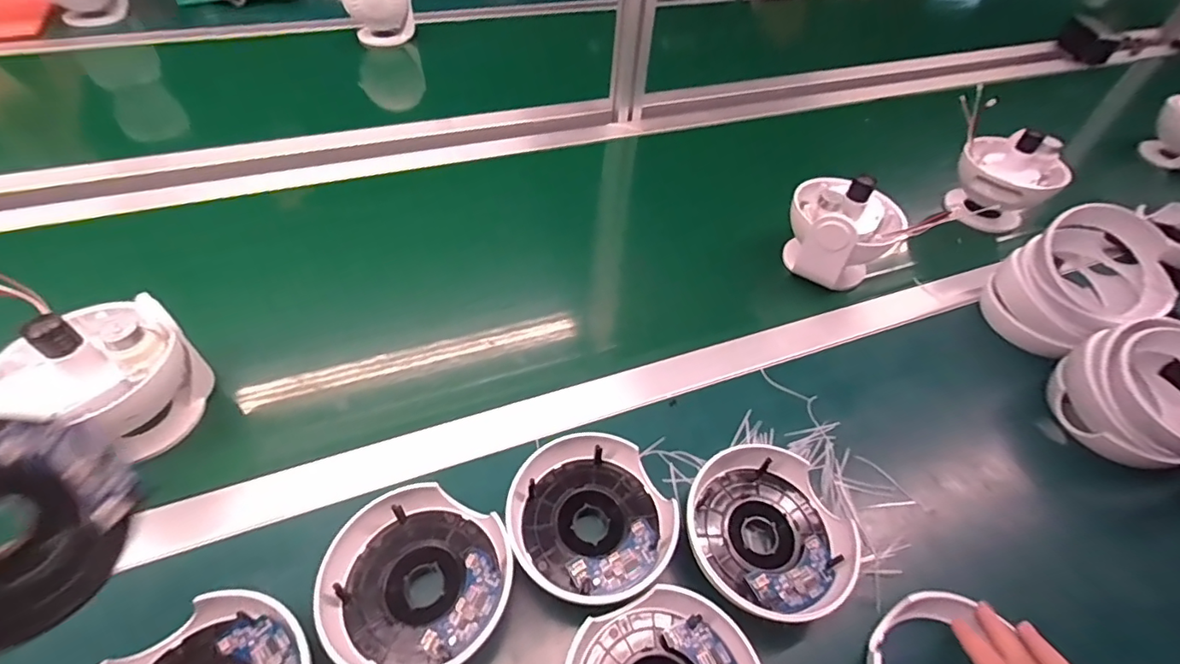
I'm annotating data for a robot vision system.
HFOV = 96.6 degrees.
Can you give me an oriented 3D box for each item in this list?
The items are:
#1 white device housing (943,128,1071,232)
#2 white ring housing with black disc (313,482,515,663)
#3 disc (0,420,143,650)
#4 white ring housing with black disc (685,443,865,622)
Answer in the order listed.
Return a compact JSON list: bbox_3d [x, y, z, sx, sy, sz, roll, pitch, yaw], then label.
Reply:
[{"bbox_3d":[0.533,-0.194,0.680,0.110,0.127,0.098,38,57,26],"label":"white device housing"},{"bbox_3d":[-0.111,0.163,0.348,0.116,0.043,0.109,2,49,-2],"label":"white ring housing with black disc"},{"bbox_3d":[-0.267,0.088,0.240,0.025,0.103,0.086,-6,40,29],"label":"disc"},{"bbox_3d":[0.124,0.146,0.383,0.111,0.041,0.118,2,49,-2],"label":"white ring housing with black disc"}]

